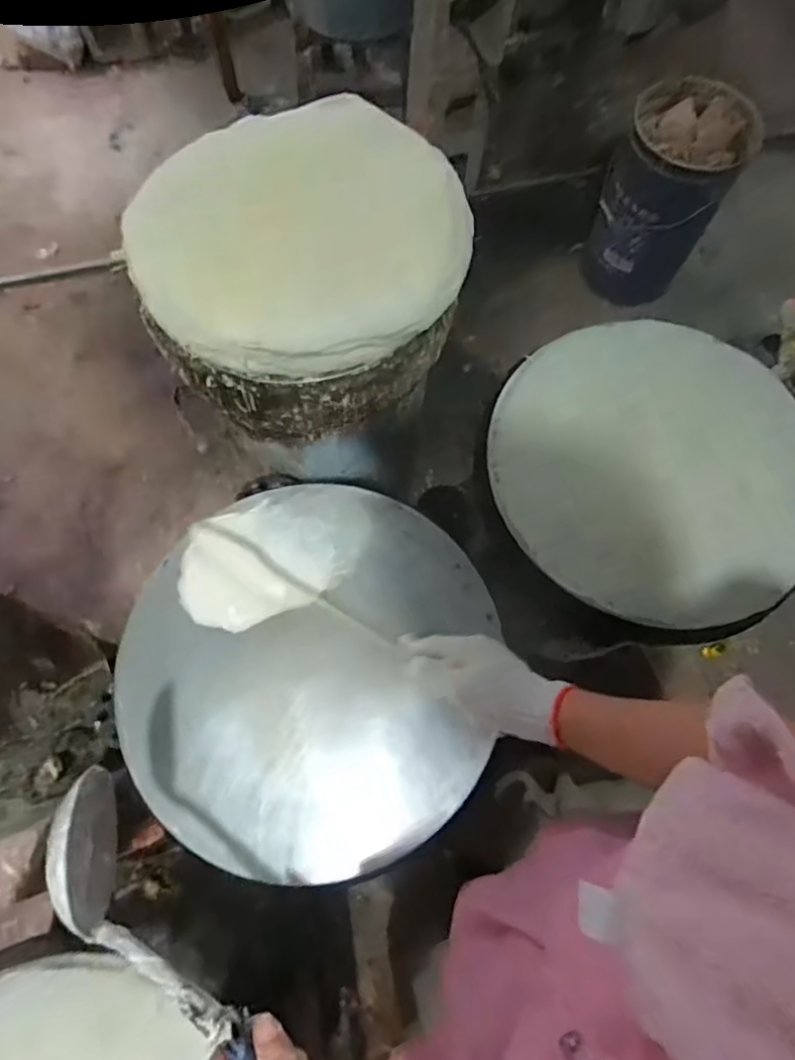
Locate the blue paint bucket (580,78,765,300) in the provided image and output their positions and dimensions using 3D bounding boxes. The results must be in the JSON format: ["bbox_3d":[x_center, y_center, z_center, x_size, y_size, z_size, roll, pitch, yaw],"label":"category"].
[{"bbox_3d":[0.641,-0.809,1.469,0.275,0.426,0.280,1,71,-2],"label":"blue paint bucket"}]

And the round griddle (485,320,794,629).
[{"bbox_3d":[0.294,-0.073,0.672,0.350,0.047,0.355,1,71,-2],"label":"round griddle"}]

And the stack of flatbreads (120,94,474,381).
[{"bbox_3d":[-0.110,-0.337,0.680,0.362,0.072,0.354,-43,77,-15],"label":"stack of flatbreads"}]

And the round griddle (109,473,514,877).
[{"bbox_3d":[-0.084,0.131,0.588,0.367,0.043,0.379,1,71,-2],"label":"round griddle"}]

